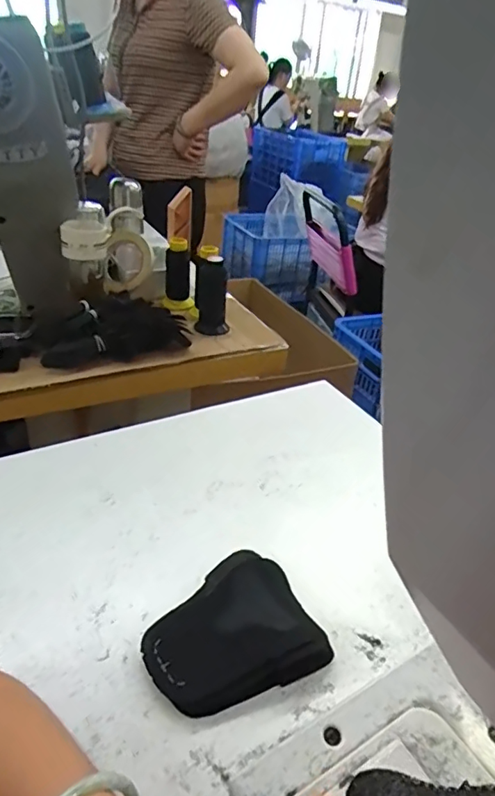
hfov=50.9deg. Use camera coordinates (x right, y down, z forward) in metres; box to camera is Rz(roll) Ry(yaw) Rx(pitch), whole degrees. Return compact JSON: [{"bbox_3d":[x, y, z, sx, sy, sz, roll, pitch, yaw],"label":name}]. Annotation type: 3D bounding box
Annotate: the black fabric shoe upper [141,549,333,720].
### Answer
[{"bbox_3d":[-0.014,0.191,0.431,0.135,0.029,0.106,-12,39,-26],"label":"black fabric shoe upper"}]

